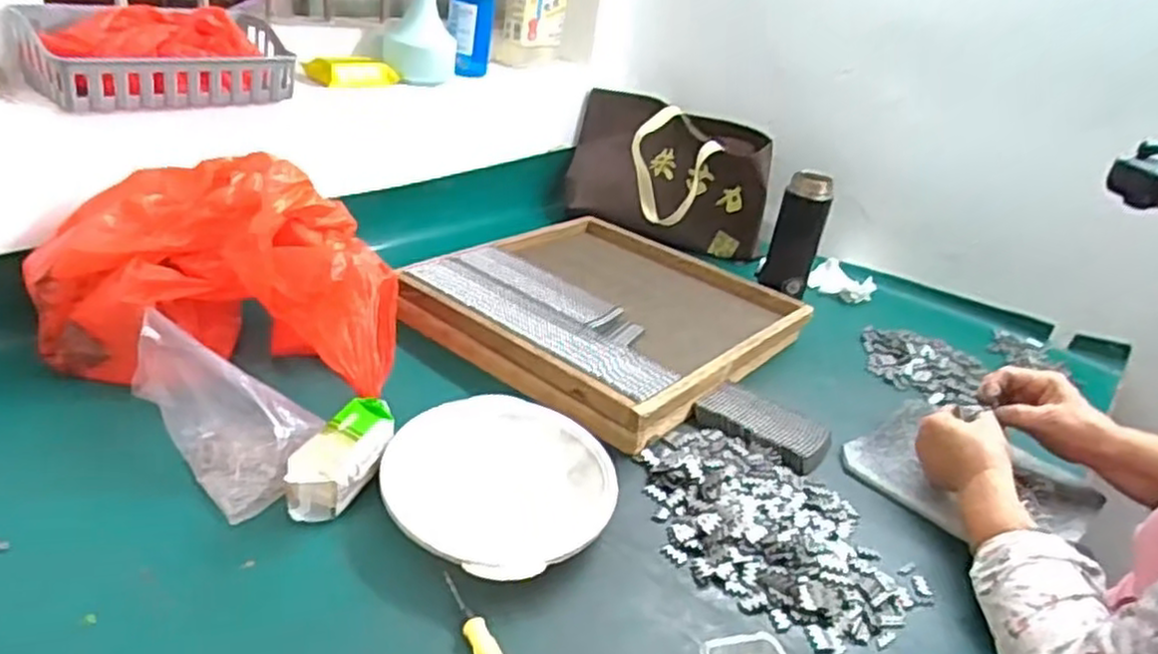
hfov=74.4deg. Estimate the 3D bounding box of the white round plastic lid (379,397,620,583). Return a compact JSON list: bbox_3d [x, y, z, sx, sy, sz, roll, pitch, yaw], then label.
[{"bbox_3d":[-0.070,0.138,0.668,0.193,0.036,0.214,-9,31,-30],"label":"white round plastic lid"}]

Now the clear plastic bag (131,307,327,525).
[{"bbox_3d":[-0.306,0.061,0.670,0.175,0.109,0.093,26,32,33],"label":"clear plastic bag"}]

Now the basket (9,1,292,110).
[{"bbox_3d":[-0.459,-0.301,0.845,0.114,0.089,0.264,27,32,34],"label":"basket"}]

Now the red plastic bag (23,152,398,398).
[{"bbox_3d":[-0.354,-0.057,0.773,0.331,0.178,0.164,7,26,0],"label":"red plastic bag"}]

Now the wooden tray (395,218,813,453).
[{"bbox_3d":[0.033,-0.025,0.974,0.395,0.047,0.401,28,33,35],"label":"wooden tray"}]

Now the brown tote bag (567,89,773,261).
[{"bbox_3d":[0.137,-0.257,1.252,0.352,0.189,0.130,18,28,20],"label":"brown tote bag"}]

